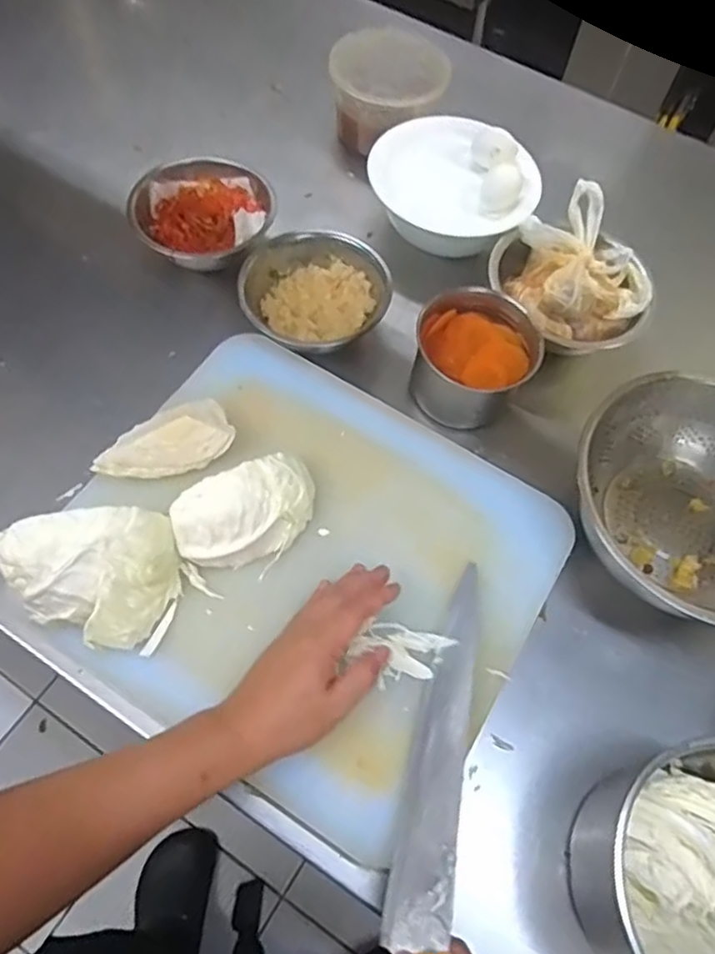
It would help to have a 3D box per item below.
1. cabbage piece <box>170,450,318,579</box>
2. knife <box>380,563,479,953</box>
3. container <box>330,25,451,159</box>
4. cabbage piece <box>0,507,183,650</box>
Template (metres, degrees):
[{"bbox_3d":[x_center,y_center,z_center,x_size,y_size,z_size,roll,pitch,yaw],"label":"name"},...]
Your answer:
[{"bbox_3d":[-0.087,0.031,0.555,0.125,0.064,0.064,-29,68,-17],"label":"cabbage piece"},{"bbox_3d":[0.054,0.254,0.475,0.046,0.041,0.403,12,56,2],"label":"knife"},{"bbox_3d":[0.038,-0.484,0.855,0.124,0.122,0.112,-27,68,-16],"label":"container"},{"bbox_3d":[-0.205,0.081,0.512,0.124,0.067,0.091,-9,64,-8],"label":"cabbage piece"}]

